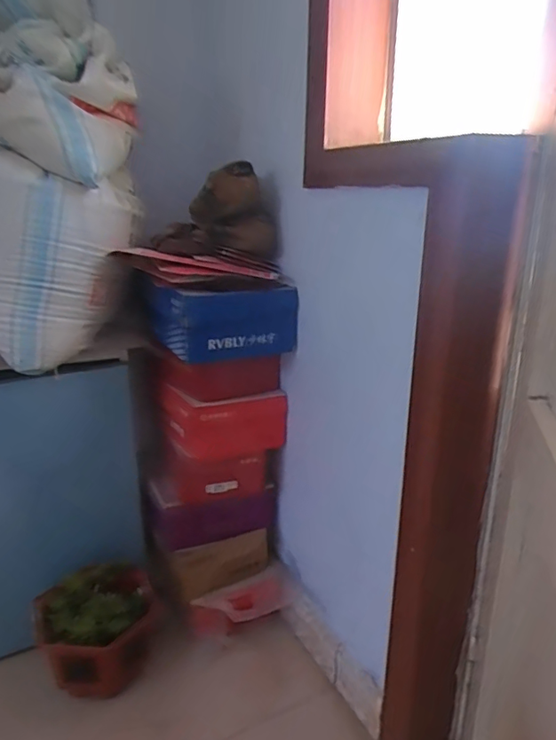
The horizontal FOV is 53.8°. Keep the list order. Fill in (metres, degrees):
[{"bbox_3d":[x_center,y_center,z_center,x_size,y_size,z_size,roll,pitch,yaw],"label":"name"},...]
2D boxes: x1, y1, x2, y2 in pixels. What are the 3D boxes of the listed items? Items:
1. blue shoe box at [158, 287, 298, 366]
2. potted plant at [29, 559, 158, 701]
[{"bbox_3d":[-0.098,-0.094,1.025,0.235,0.122,0.177,-10,21,-28],"label":"blue shoe box"},{"bbox_3d":[-0.344,0.494,1.047,0.203,0.154,0.177,-10,21,-28],"label":"potted plant"}]

